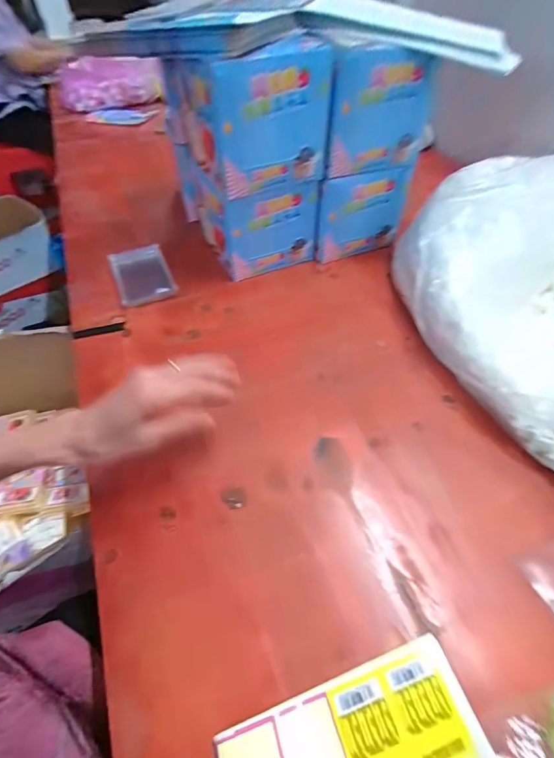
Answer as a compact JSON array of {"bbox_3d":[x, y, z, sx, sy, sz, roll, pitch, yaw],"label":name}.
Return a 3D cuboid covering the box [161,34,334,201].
[{"bbox_3d":[-0.042,-0.351,0.482,0.145,0.137,0.186,-28,55,-21],"label":"box"}]

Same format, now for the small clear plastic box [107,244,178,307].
[{"bbox_3d":[-0.212,-0.165,0.575,0.085,0.014,0.136,-21,52,-15],"label":"small clear plastic box"}]

